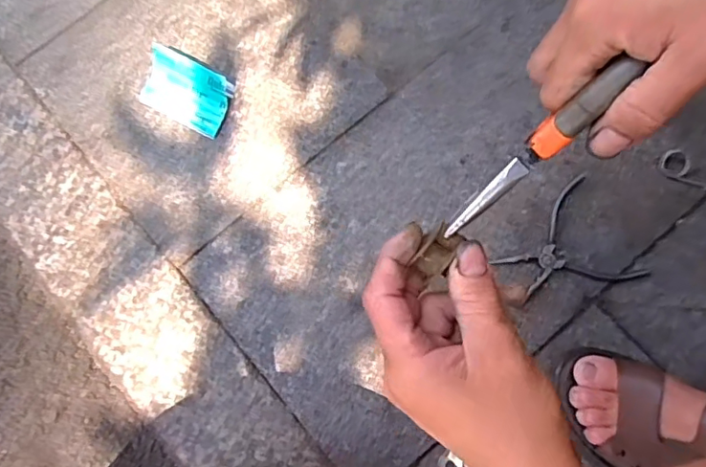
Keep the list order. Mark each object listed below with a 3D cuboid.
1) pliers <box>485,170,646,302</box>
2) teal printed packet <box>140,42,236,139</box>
[{"bbox_3d":[0.215,0.018,0.558,0.127,0.010,0.117,-27,81,-4],"label":"pliers"},{"bbox_3d":[-0.181,-0.155,0.585,0.092,0.031,0.062,25,81,5],"label":"teal printed packet"}]

